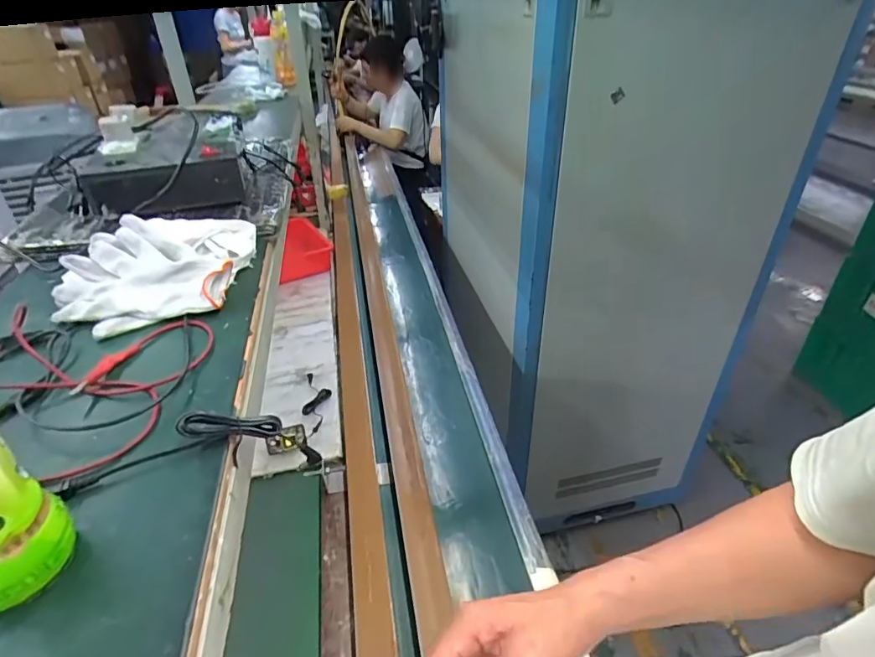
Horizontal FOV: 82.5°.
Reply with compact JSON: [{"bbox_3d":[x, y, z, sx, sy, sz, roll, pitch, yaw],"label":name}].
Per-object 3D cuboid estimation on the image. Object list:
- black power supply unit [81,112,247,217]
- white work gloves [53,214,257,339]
[{"bbox_3d":[-0.371,-0.192,0.676,0.202,0.064,0.048,-9,35,-12],"label":"black power supply unit"},{"bbox_3d":[-0.316,-0.070,0.555,0.205,0.053,0.175,-9,35,-12],"label":"white work gloves"}]

